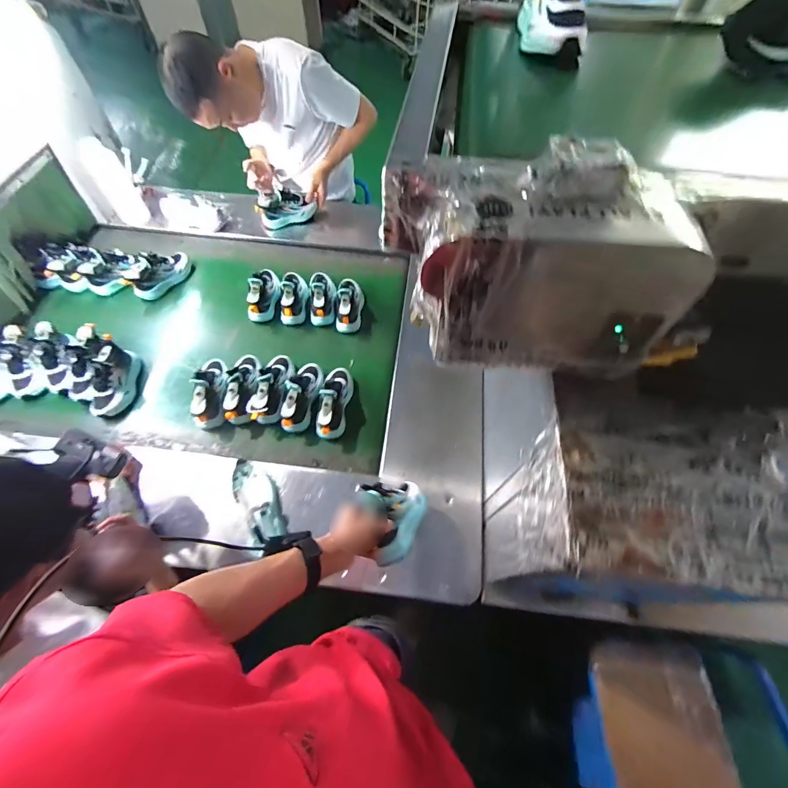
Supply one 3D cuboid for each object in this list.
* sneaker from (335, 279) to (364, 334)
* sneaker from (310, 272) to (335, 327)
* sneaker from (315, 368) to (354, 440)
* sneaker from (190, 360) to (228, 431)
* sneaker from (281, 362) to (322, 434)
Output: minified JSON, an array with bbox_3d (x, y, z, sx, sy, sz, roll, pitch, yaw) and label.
[{"bbox_3d":[-0.136,-0.280,1.104,0.082,0.092,0.190,6,61,1],"label":"sneaker"},{"bbox_3d":[-0.219,-0.304,1.118,0.080,0.094,0.198,-2,61,-4],"label":"sneaker"},{"bbox_3d":[-0.149,0.014,0.933,0.069,0.093,0.202,6,61,1],"label":"sneaker"},{"bbox_3d":[-0.463,-0.022,0.932,0.084,0.121,0.195,-5,62,-5],"label":"sneaker"},{"bbox_3d":[-0.233,-0.006,0.946,0.074,0.101,0.205,6,61,1],"label":"sneaker"}]

